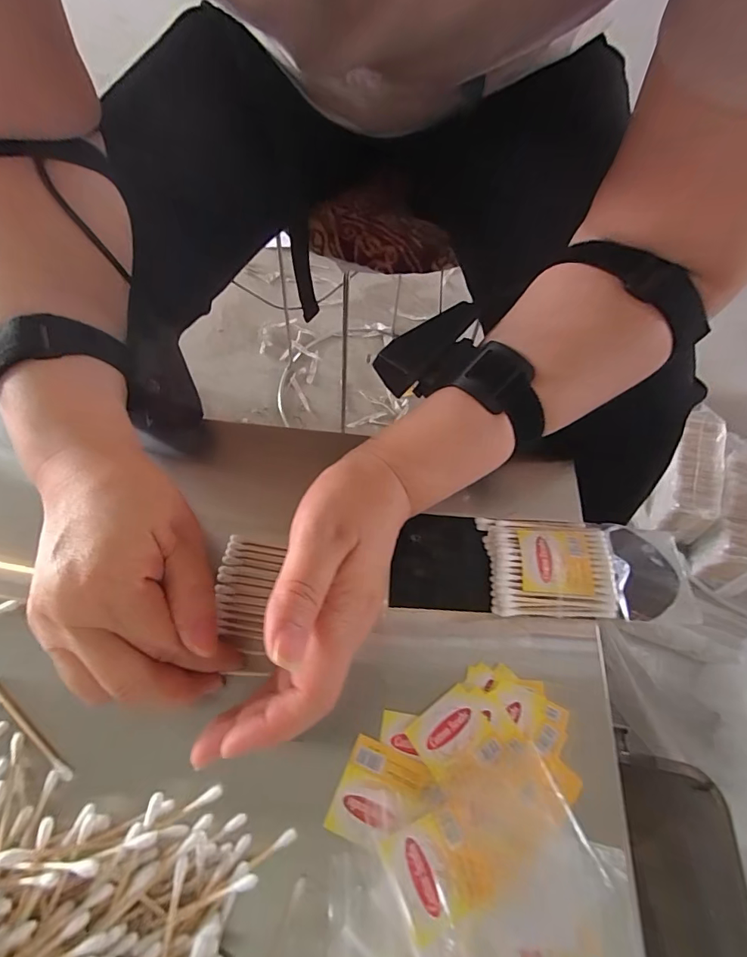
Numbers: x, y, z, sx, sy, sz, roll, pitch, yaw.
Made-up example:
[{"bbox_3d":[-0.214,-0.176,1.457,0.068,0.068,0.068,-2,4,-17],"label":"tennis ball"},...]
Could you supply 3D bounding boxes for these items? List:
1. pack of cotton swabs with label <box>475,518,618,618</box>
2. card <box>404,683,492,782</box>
[{"bbox_3d":[0.108,0.055,0.280,0.075,0.016,0.059,2,63,-3],"label":"pack of cotton swabs with label"},{"bbox_3d":[0.041,0.132,0.237,0.041,0.004,0.030,-31,69,-18],"label":"card"}]

